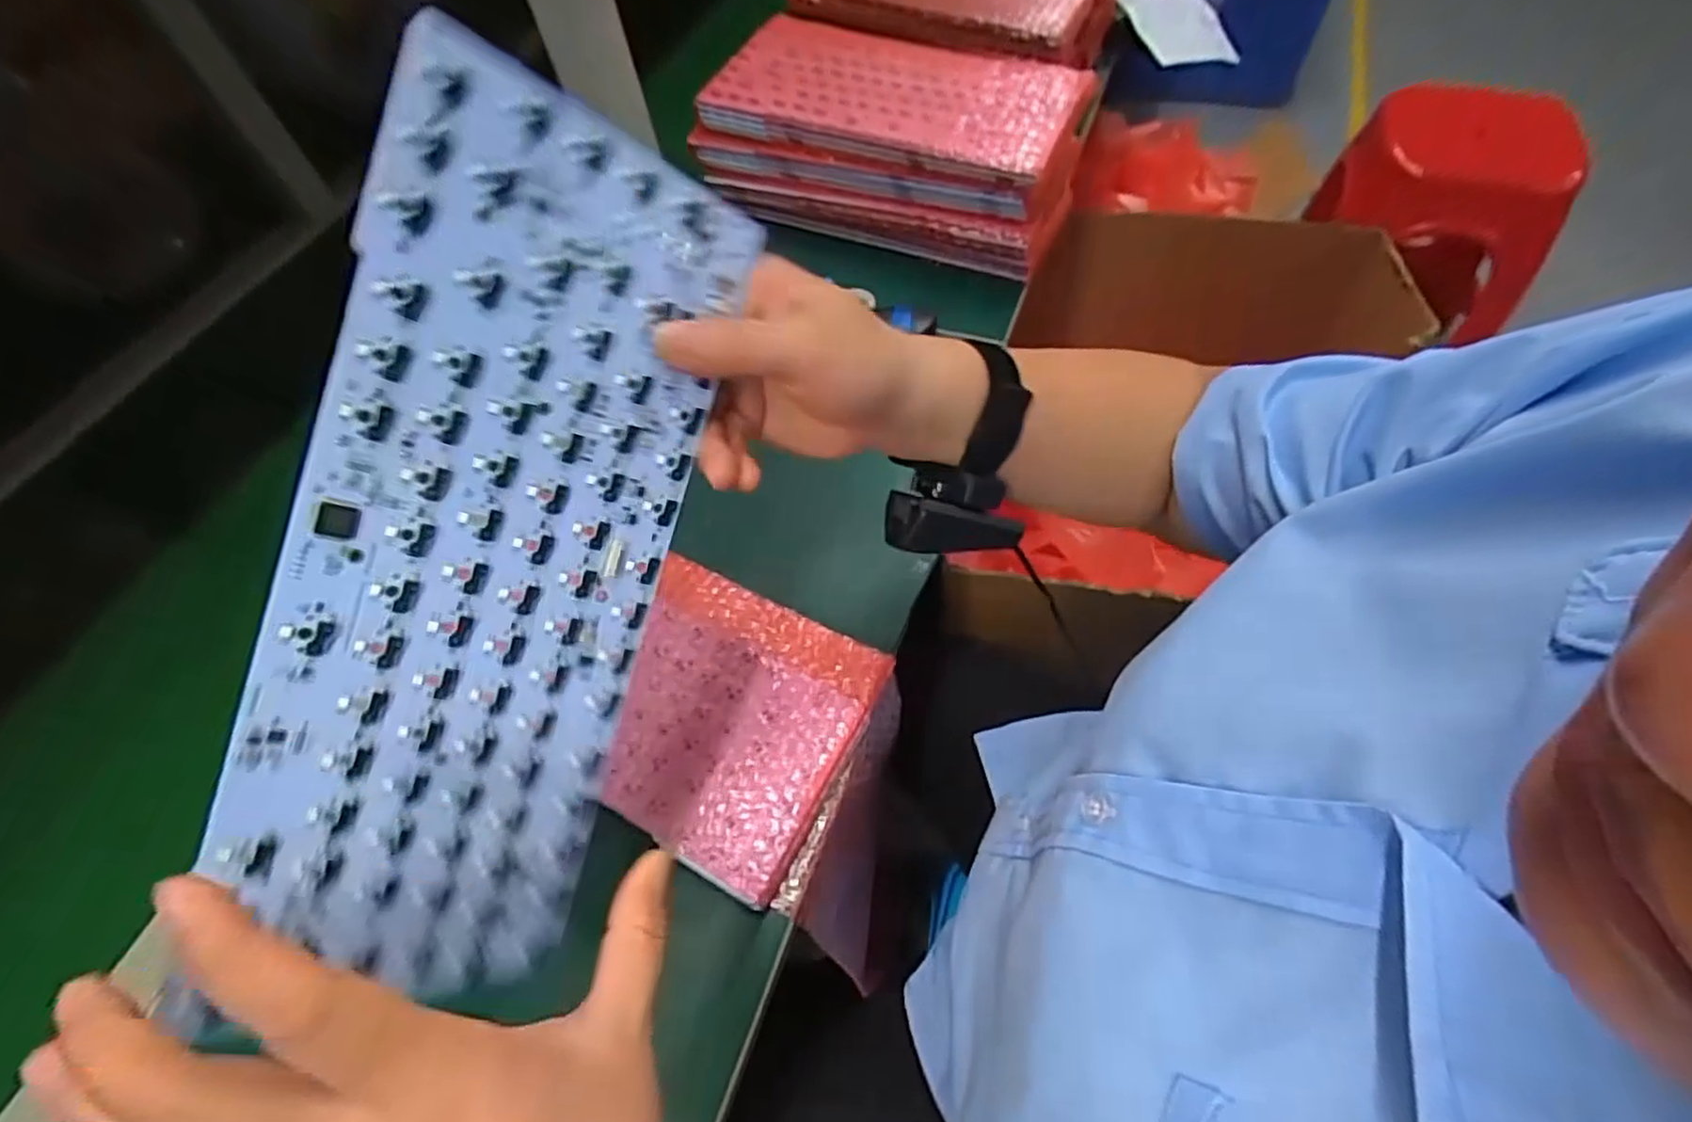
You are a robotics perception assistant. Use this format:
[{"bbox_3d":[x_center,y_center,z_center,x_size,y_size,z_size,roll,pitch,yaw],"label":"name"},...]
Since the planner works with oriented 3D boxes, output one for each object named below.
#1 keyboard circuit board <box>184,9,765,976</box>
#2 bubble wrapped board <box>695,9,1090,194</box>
[{"bbox_3d":[-0.119,0.002,0.244,0.007,0.117,0.299,19,94,47],"label":"keyboard circuit board"},{"bbox_3d":[0.044,-0.411,0.620,0.303,0.031,0.164,19,62,16],"label":"bubble wrapped board"}]

